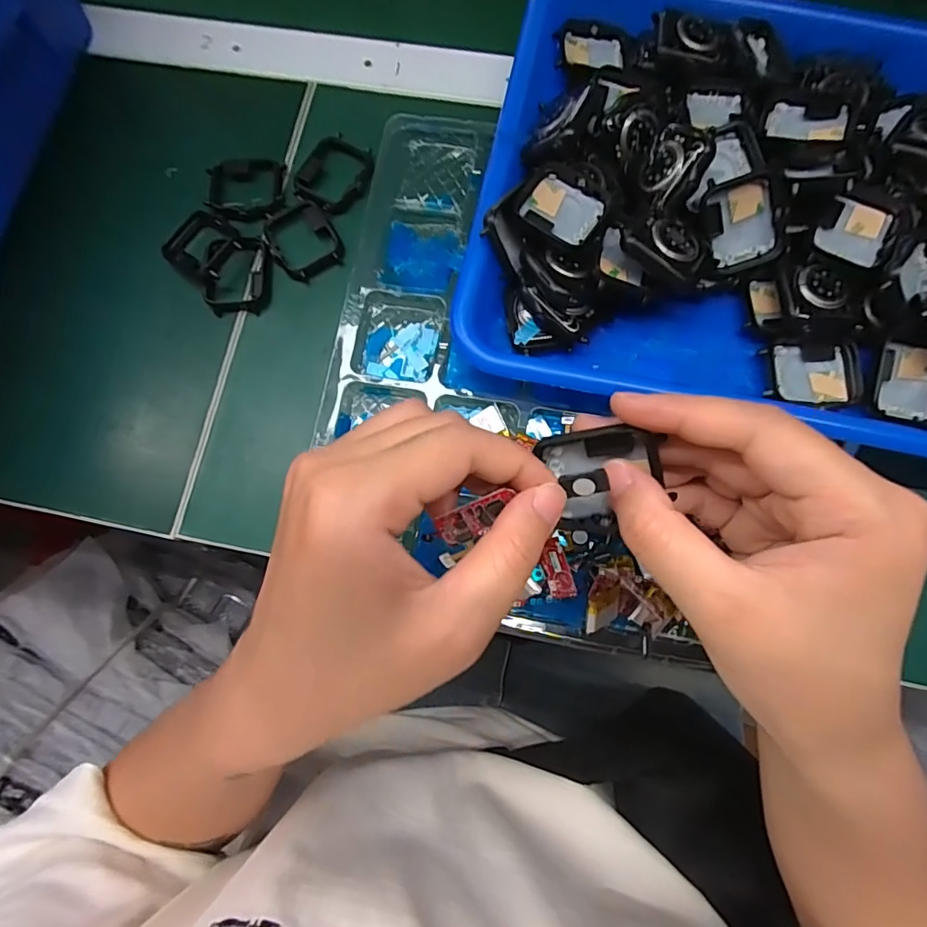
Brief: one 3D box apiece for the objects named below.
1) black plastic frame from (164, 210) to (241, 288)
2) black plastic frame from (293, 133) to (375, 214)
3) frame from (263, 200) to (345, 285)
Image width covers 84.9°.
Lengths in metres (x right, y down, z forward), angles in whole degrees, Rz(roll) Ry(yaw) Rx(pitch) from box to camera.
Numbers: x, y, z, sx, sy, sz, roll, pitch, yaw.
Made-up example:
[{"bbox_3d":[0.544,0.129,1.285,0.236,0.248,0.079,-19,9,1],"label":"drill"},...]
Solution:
[{"bbox_3d":[-0.151,-0.126,0.293,0.039,0.010,0.038,38,96,12],"label":"black plastic frame"},{"bbox_3d":[-0.076,-0.173,0.303,0.041,0.009,0.048,26,79,7],"label":"black plastic frame"},{"bbox_3d":[-0.093,-0.130,0.293,0.038,0.004,0.043,-33,78,-6],"label":"frame"}]

